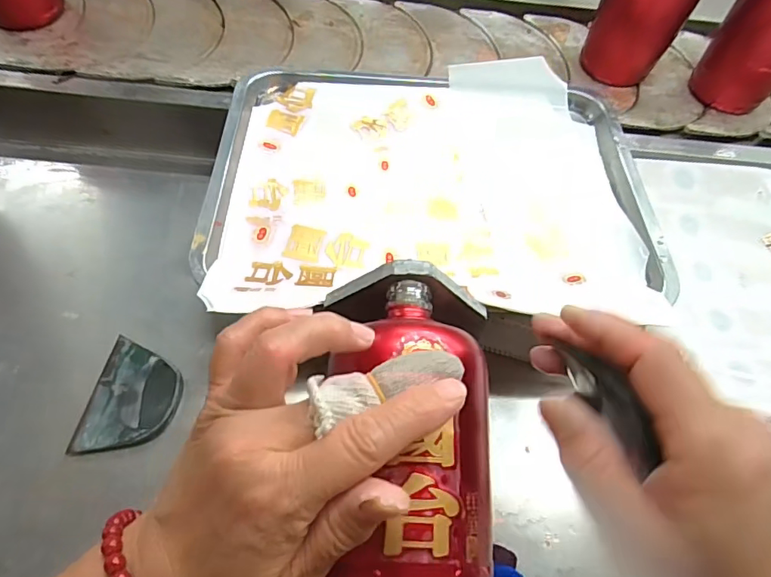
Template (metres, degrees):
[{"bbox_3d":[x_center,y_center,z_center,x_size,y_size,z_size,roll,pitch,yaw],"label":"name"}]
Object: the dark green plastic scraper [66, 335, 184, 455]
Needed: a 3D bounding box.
[{"bbox_3d":[-0.174,0.076,0.350,0.062,0.008,0.079,9,61,1],"label":"dark green plastic scraper"}]

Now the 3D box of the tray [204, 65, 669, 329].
[{"bbox_3d":[0.045,-0.091,0.411,0.359,0.035,0.267,0,61,-4],"label":"tray"}]

